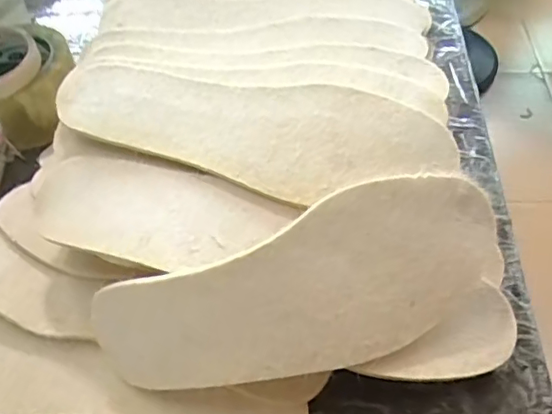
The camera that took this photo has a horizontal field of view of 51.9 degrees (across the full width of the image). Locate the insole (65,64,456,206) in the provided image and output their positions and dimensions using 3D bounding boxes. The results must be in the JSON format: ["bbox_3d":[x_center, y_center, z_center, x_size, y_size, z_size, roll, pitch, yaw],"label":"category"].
[{"bbox_3d":[-0.021,-0.050,0.373,0.263,0.021,0.085,11,51,12],"label":"insole"}]

